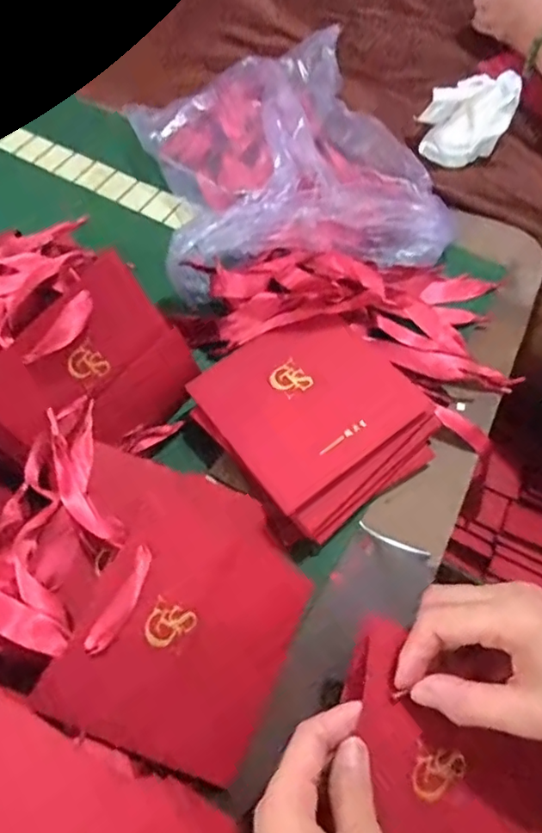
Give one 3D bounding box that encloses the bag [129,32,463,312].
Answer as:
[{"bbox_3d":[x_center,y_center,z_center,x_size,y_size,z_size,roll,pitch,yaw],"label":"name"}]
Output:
[{"bbox_3d":[0.003,-0.268,0.565,0.255,0.083,0.355,-13,62,-7],"label":"bag"}]

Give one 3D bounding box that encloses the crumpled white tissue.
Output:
[{"bbox_3d":[0.219,-0.338,0.627,0.093,0.048,0.108,25,64,14],"label":"crumpled white tissue"}]

